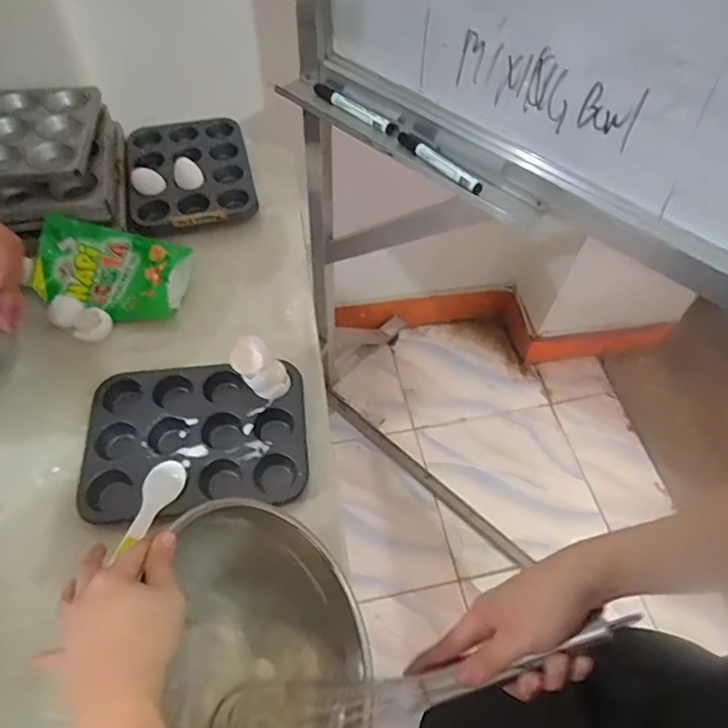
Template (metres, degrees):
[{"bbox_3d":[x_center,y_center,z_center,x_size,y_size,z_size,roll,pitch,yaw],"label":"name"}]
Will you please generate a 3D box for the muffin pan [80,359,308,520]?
[{"bbox_3d":[-0.196,0.085,0.661,0.251,0.025,0.183,-4,56,-5],"label":"muffin pan"}]

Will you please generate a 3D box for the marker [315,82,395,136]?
[{"bbox_3d":[-0.013,-0.346,0.752,0.136,0.014,0.024,35,61,19],"label":"marker"}]

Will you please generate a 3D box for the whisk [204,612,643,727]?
[{"bbox_3d":[0.020,0.243,0.406,0.345,0.063,0.066,-28,55,20],"label":"whisk"}]

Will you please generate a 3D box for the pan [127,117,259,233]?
[{"bbox_3d":[-0.284,-0.311,0.911,0.194,0.039,0.247,-11,57,-10],"label":"pan"}]

